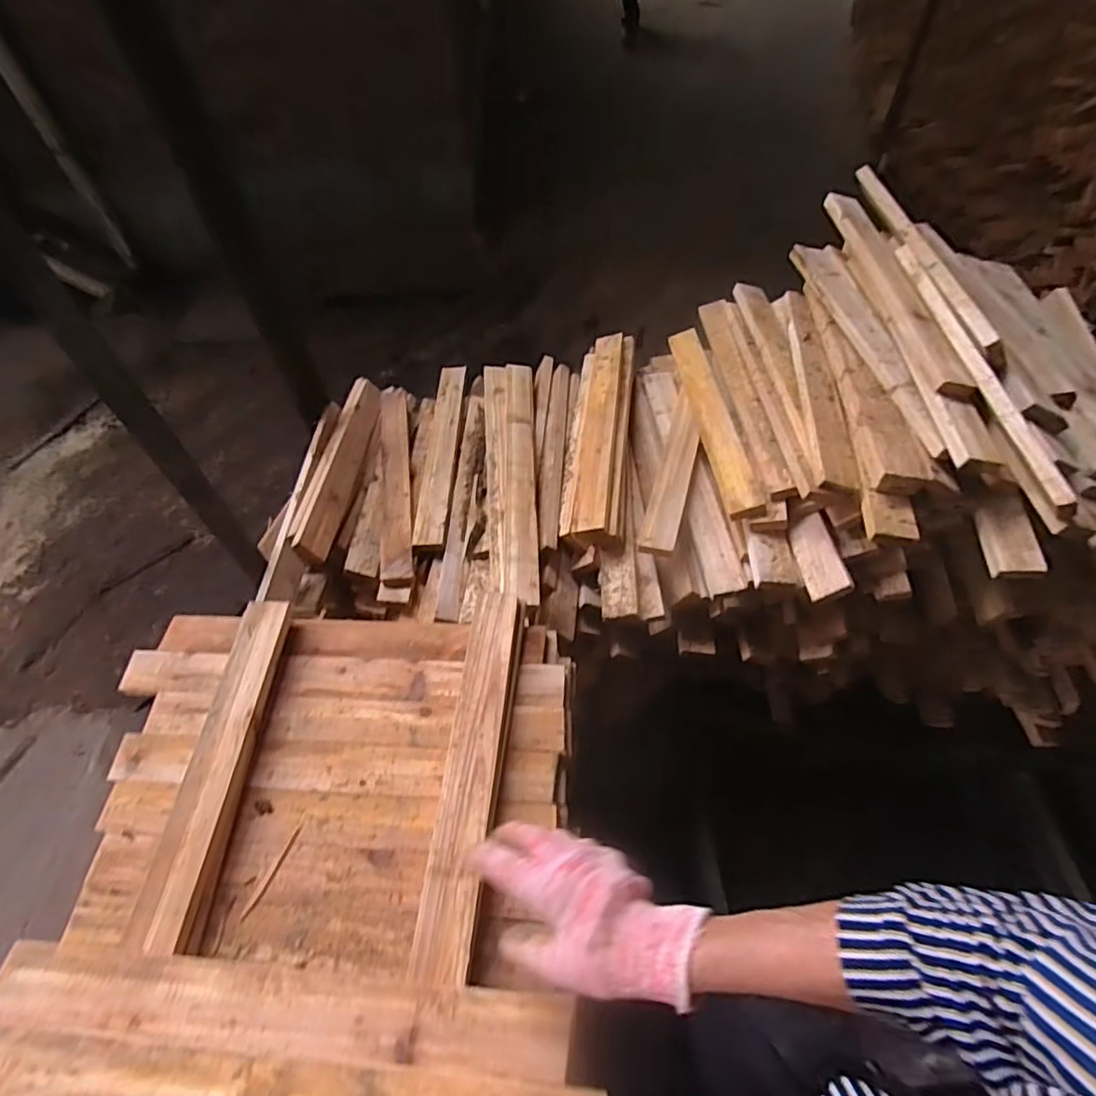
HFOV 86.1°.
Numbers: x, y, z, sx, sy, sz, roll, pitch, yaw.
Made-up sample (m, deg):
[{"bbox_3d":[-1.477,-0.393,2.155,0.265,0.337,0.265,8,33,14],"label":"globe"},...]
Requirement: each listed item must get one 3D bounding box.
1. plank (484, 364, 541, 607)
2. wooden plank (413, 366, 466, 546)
[{"bbox_3d":[-0.068,-0.138,1.021,0.092,0.029,0.551,-13,50,12],"label":"plank"},{"bbox_3d":[-0.202,-0.192,1.113,0.057,0.033,0.458,0,55,0],"label":"wooden plank"}]

